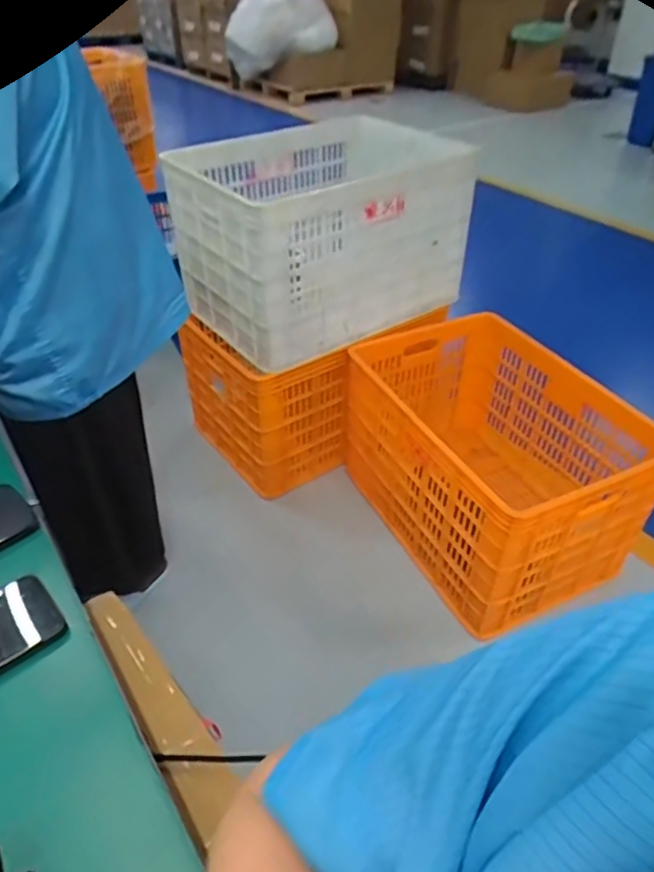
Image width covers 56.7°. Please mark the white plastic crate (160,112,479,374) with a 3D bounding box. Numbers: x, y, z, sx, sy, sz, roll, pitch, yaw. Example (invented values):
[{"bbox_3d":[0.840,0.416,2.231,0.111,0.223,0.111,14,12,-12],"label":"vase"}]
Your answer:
[{"bbox_3d":[-0.006,-0.519,1.587,0.679,0.380,0.476,-24,46,-28],"label":"white plastic crate"}]

